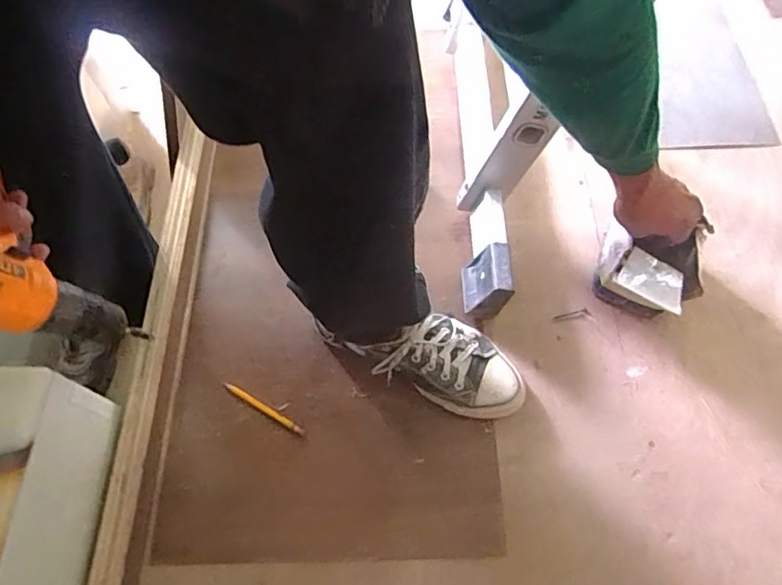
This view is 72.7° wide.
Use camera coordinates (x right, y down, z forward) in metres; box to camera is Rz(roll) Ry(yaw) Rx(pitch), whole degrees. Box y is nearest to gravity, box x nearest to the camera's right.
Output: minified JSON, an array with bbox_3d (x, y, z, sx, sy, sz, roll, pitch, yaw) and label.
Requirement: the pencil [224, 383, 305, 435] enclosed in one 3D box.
[{"bbox_3d":[-0.164,0.149,0.687,0.124,0.004,0.010,28,67,14],"label":"pencil"}]

